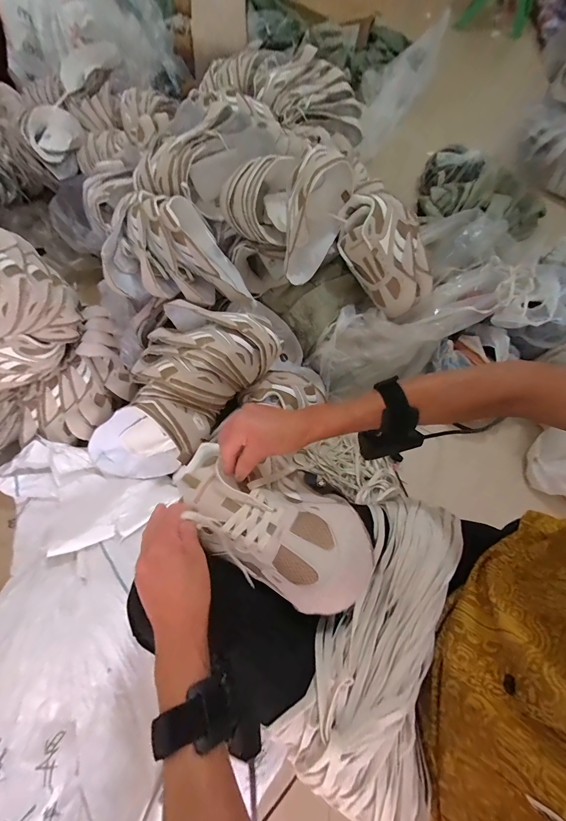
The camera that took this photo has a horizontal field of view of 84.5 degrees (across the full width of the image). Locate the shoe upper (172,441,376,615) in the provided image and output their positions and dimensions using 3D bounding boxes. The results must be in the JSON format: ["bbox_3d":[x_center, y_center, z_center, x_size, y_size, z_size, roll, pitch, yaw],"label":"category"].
[{"bbox_3d":[-0.021,0.121,0.342,0.231,0.058,0.107,21,68,21],"label":"shoe upper"}]

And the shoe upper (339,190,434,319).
[{"bbox_3d":[0.243,-0.374,0.748,0.163,0.290,0.100,-36,26,13],"label":"shoe upper"}]

